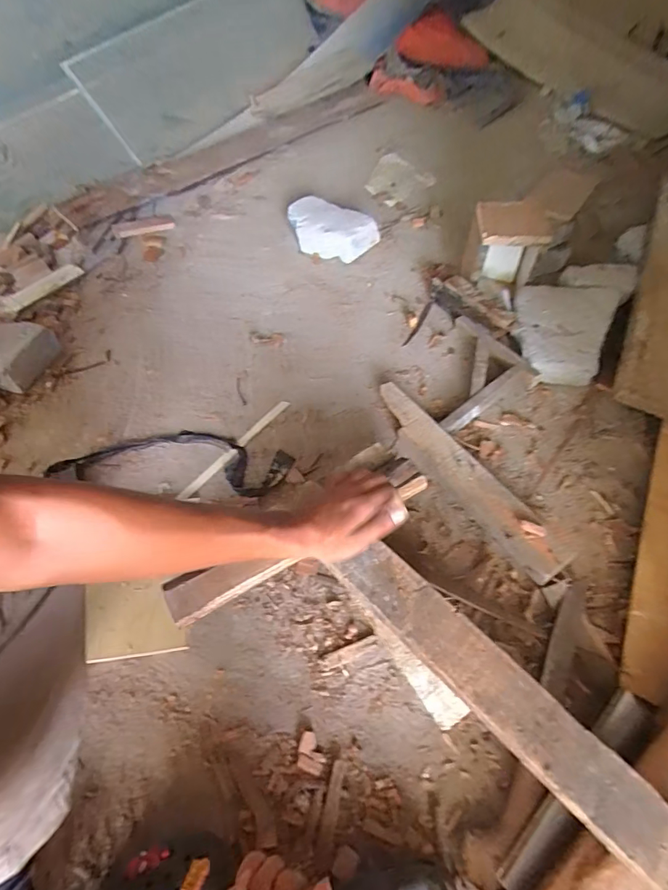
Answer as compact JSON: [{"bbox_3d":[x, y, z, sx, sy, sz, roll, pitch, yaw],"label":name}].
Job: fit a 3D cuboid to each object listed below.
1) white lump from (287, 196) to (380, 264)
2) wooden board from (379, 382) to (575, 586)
[{"bbox_3d":[-0.012,-0.512,1.038,0.212,0.082,0.116,24,63,18],"label":"white lump"},{"bbox_3d":[0.192,0.043,0.691,0.075,0.029,0.388,-40,61,-3],"label":"wooden board"}]

